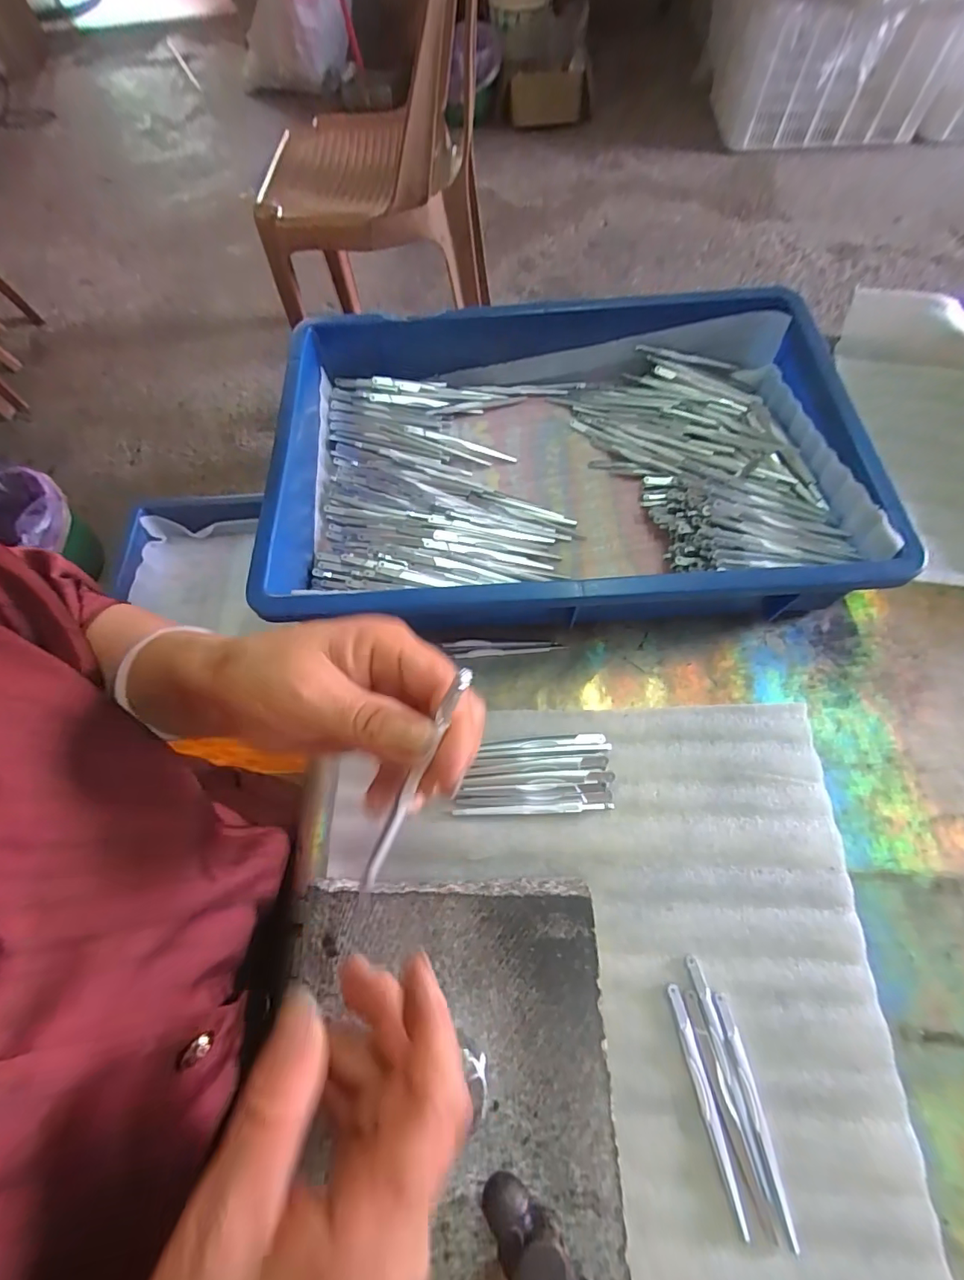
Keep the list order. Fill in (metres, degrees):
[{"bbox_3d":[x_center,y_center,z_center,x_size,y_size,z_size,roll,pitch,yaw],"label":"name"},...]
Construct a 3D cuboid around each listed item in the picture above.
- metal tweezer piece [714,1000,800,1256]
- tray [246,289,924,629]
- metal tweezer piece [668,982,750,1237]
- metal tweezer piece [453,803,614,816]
[{"bbox_3d":[0.142,0.244,0.258,0.009,0.004,0.102,-9,66,-3],"label":"metal tweezer piece"},{"bbox_3d":[0.054,-0.144,0.395,0.425,0.073,0.284,-2,66,0],"label":"tray"},{"bbox_3d":[0.117,0.241,0.260,0.008,0.005,0.101,-9,66,-3],"label":"metal tweezer piece"},{"bbox_3d":[0.033,0.111,0.326,0.103,0.008,0.006,-2,66,0],"label":"metal tweezer piece"}]

